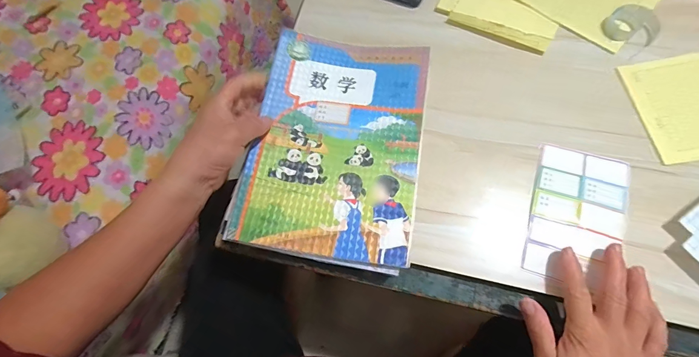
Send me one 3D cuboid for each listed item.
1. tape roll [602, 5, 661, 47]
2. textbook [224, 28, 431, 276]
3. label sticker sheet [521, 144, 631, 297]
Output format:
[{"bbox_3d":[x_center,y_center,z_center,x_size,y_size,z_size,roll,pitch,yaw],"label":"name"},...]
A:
[{"bbox_3d":[0.354,-0.195,0.424,0.059,0.015,0.059,-1,70,4],"label":"tape roll"},{"bbox_3d":[-0.012,-0.043,0.373,0.183,0.015,0.258,10,72,7],"label":"textbook"},{"bbox_3d":[0.237,0.036,0.351,0.089,0.010,0.147,18,70,13],"label":"label sticker sheet"}]

